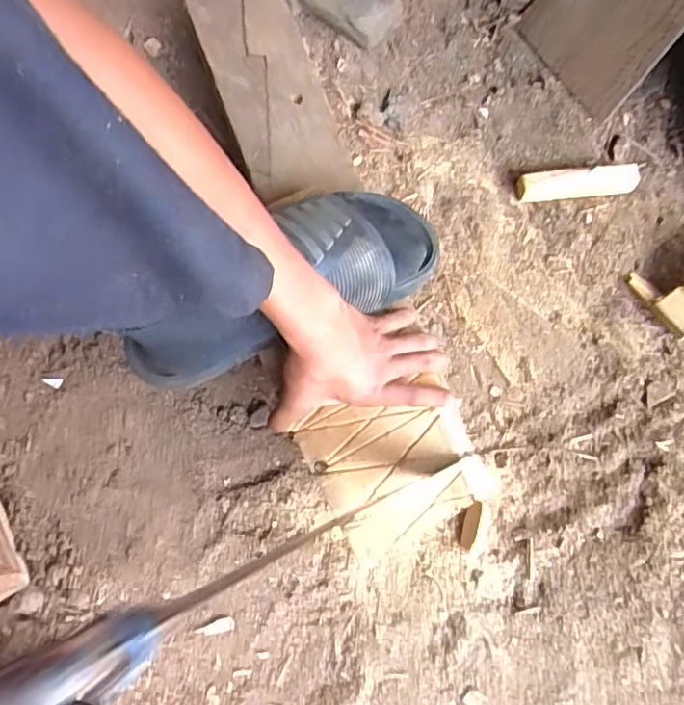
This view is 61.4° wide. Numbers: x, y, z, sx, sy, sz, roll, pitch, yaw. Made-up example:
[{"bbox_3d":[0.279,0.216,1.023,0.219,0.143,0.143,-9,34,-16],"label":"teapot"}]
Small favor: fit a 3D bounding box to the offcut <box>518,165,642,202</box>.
[{"bbox_3d":[0.261,-0.189,0.638,0.131,0.026,0.029,-2,72,-2],"label":"offcut"}]

